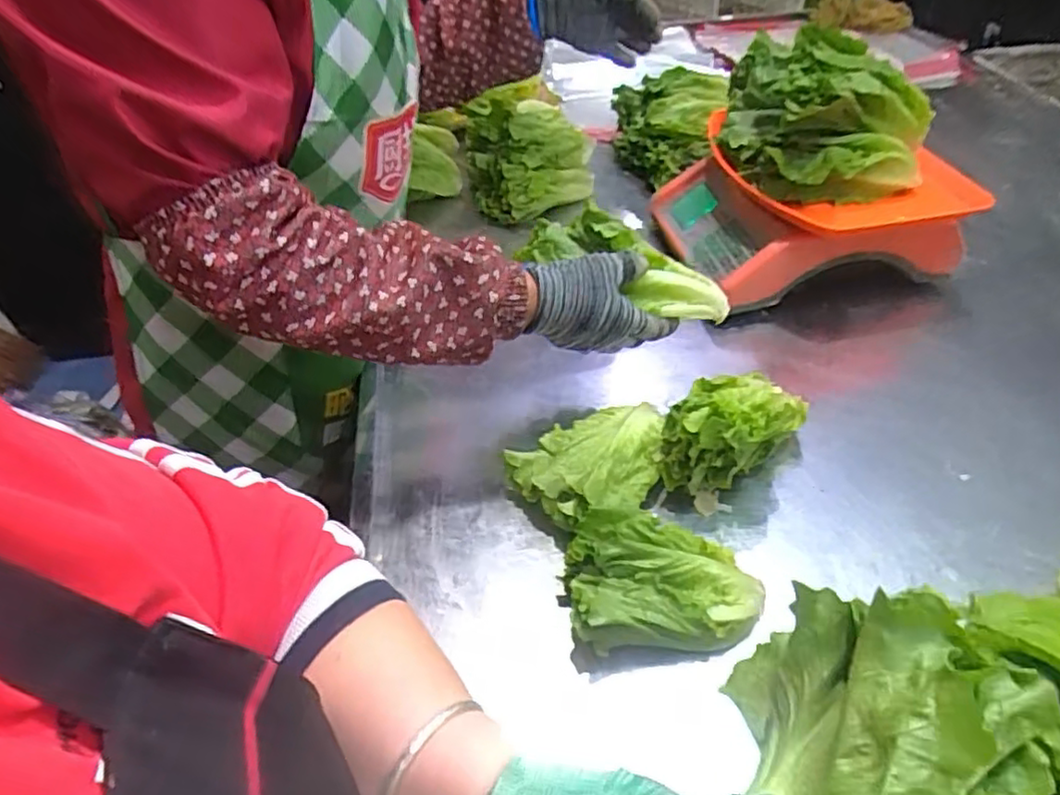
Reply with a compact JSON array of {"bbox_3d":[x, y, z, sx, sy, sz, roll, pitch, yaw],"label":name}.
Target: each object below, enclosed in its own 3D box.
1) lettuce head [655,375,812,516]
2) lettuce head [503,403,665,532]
[{"bbox_3d":[0.177,0.024,0.581,0.081,0.104,0.152,32,54,32],"label":"lettuce head"},{"bbox_3d":[0.060,0.058,0.579,0.131,0.052,0.091,-31,50,-26],"label":"lettuce head"}]

